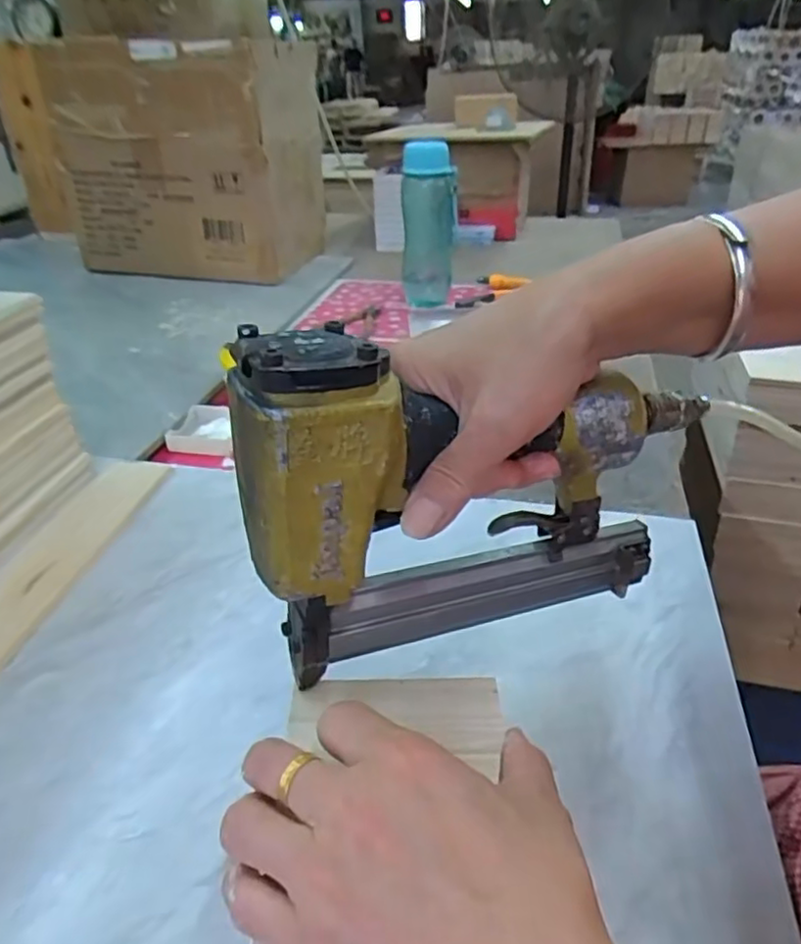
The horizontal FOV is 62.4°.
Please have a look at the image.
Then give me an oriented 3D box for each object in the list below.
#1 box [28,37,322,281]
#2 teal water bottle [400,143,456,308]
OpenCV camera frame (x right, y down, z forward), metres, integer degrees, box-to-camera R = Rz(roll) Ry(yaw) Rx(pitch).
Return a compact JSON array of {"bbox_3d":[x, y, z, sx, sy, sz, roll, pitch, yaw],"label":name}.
[{"bbox_3d":[-0.365,-0.547,1.174,0.385,0.351,0.277,5,32,10],"label":"box"},{"bbox_3d":[0.043,-0.375,1.016,0.084,0.230,0.078,4,32,5],"label":"teal water bottle"}]

